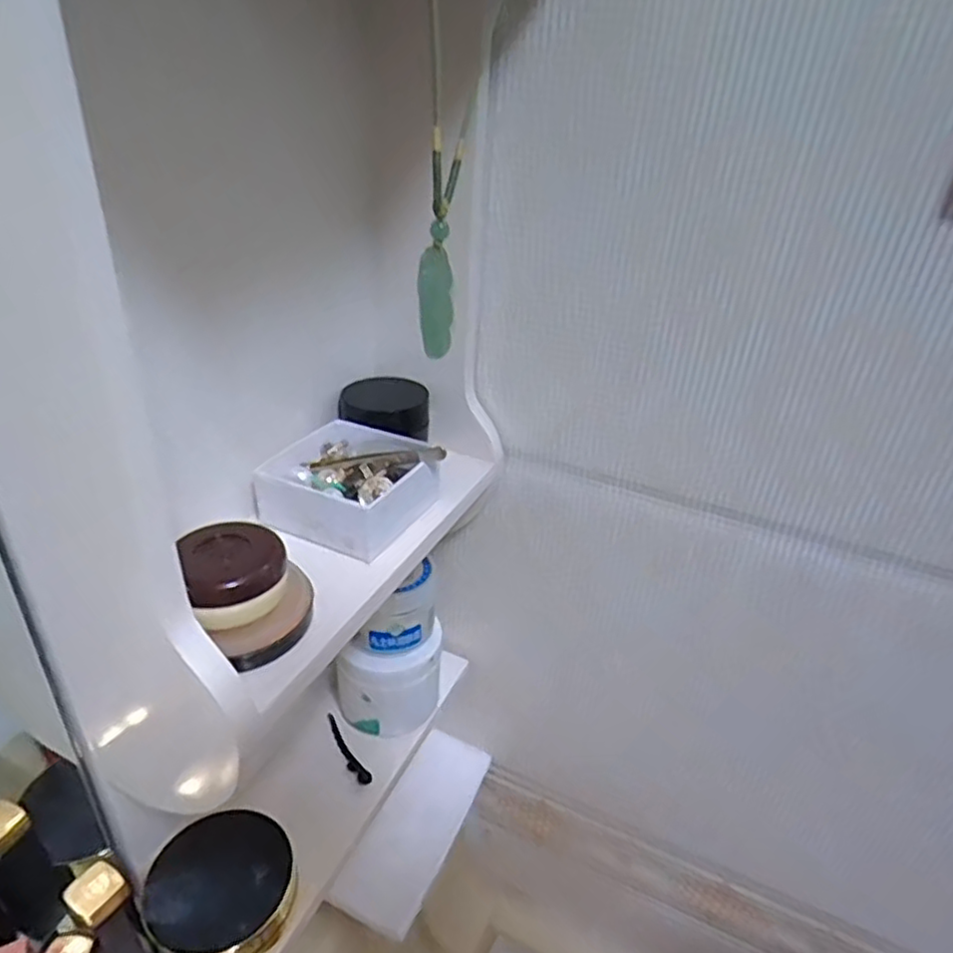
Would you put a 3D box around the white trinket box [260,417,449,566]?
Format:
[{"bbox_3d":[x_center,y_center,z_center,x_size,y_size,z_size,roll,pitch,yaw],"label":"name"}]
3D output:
[{"bbox_3d":[-0.065,0.003,0.342,0.076,0.031,0.068,17,33,20],"label":"white trinket box"}]

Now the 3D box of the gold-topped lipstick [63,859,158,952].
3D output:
[{"bbox_3d":[-0.163,0.209,0.302,0.020,0.086,0.022,30,39,36],"label":"gold-topped lipstick"}]

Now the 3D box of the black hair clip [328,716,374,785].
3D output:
[{"bbox_3d":[-0.085,0.179,0.436,0.009,0.006,0.060,-17,37,-32],"label":"black hair clip"}]

